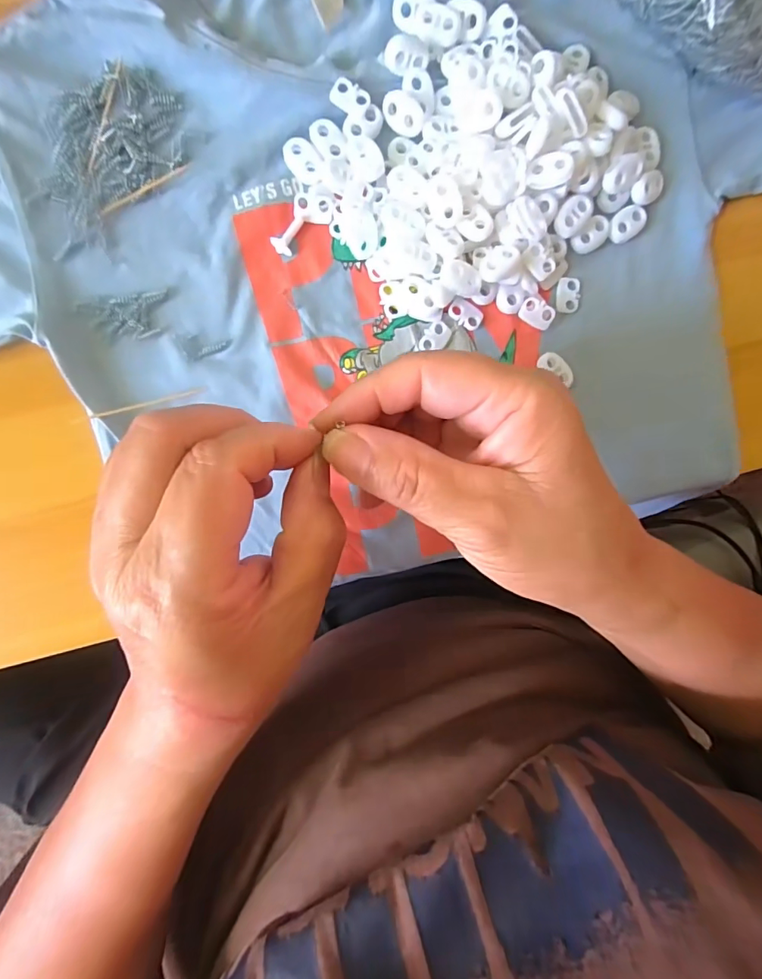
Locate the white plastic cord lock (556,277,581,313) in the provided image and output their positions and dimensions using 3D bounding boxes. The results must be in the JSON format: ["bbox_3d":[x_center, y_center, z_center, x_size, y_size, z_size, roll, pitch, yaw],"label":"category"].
[{"bbox_3d":[0.101,-0.105,0.248,0.013,0.004,0.019,3,95,-8],"label":"white plastic cord lock"}]

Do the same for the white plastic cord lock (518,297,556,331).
[{"bbox_3d":[0.082,-0.093,0.244,0.018,0.005,0.013,25,92,-10],"label":"white plastic cord lock"}]

